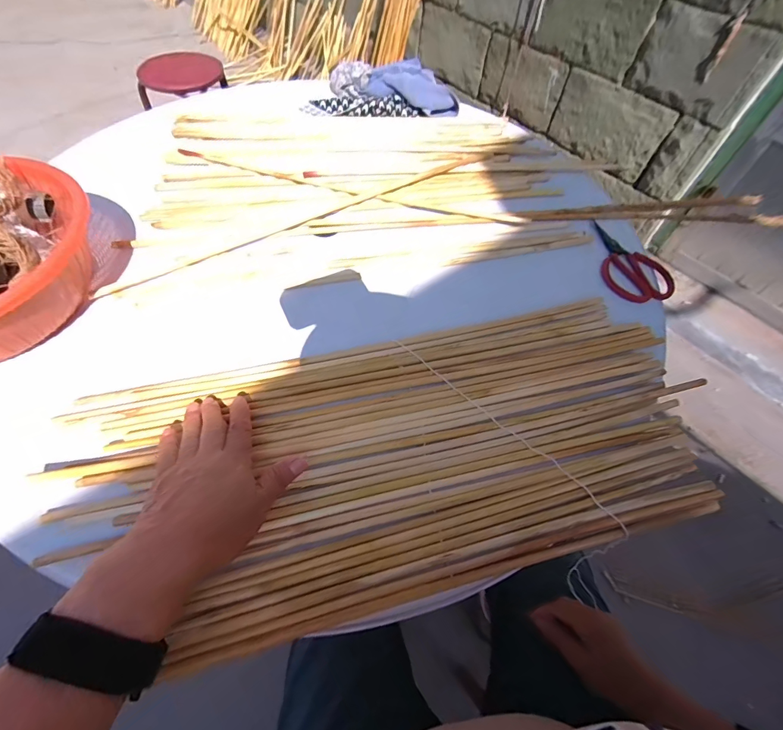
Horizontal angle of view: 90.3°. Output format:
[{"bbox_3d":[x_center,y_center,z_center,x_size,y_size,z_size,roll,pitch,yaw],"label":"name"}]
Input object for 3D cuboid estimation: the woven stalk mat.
[{"bbox_3d":[0.015,0.074,0.362,0.564,0.015,0.242,-12,60,-10],"label":"woven stalk mat"}]

